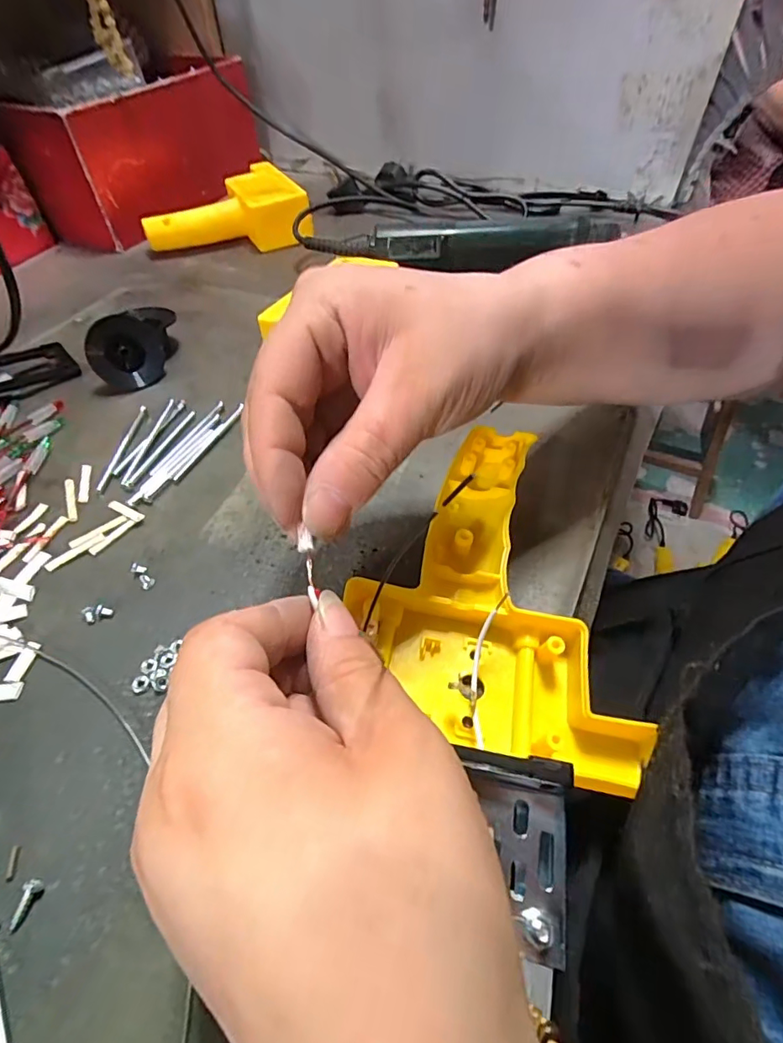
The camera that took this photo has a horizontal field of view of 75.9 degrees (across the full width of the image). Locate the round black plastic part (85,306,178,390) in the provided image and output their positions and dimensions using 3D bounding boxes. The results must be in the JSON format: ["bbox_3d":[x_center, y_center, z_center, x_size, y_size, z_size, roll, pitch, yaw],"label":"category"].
[{"bbox_3d":[-0.183,-0.131,0.364,0.036,0.038,0.081,1,51,5],"label":"round black plastic part"}]

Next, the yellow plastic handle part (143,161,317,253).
[{"bbox_3d":[-0.161,-0.332,0.530,0.163,0.043,0.128,-1,50,1],"label":"yellow plastic handle part"}]

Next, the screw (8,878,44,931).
[{"bbox_3d":[-0.123,0.129,0.169,0.005,0.004,0.014,0,51,3],"label":"screw"}]

